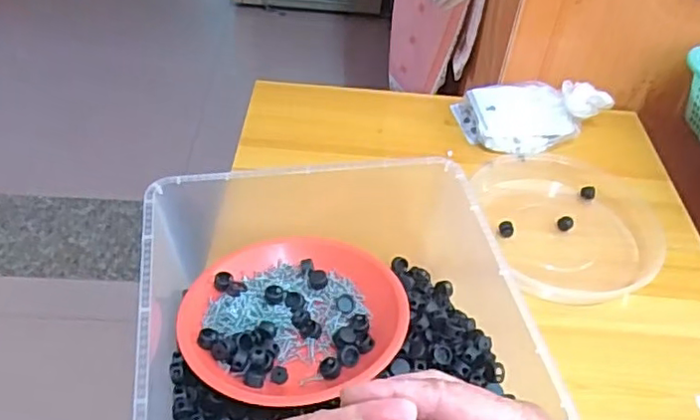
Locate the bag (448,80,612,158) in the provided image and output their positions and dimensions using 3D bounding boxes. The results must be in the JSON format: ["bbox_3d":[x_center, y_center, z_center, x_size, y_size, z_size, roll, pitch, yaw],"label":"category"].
[{"bbox_3d":[0.277,-0.138,0.923,0.216,0.052,0.115,-4,45,-8],"label":"bag"}]

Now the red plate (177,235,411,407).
[{"bbox_3d":[-0.048,0.091,0.545,0.186,0.028,0.171,2,44,-2],"label":"red plate"}]

